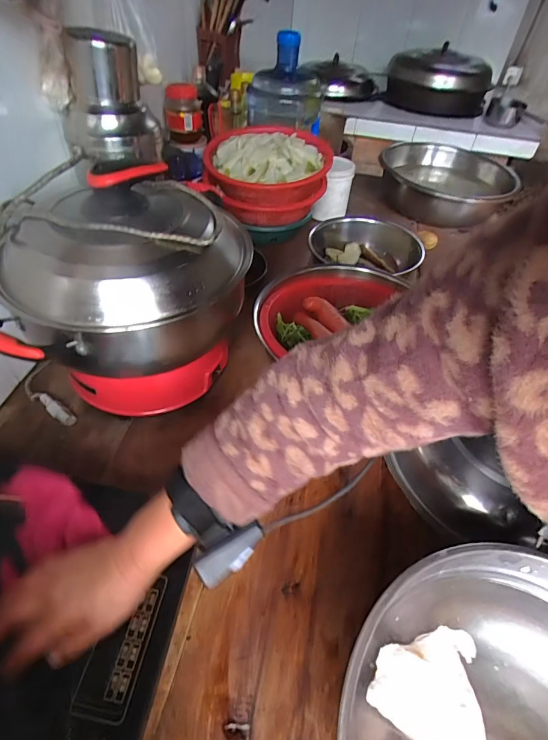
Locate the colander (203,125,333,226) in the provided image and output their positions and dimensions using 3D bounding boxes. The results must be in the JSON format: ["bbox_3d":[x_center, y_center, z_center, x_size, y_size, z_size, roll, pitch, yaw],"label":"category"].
[{"bbox_3d":[-0.009,-0.466,0.927,0.293,0.136,0.270,-3,47,-10],"label":"colander"}]

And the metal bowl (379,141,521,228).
[{"bbox_3d":[0.477,-0.534,1.122,0.339,0.128,0.339,16,47,8],"label":"metal bowl"}]

